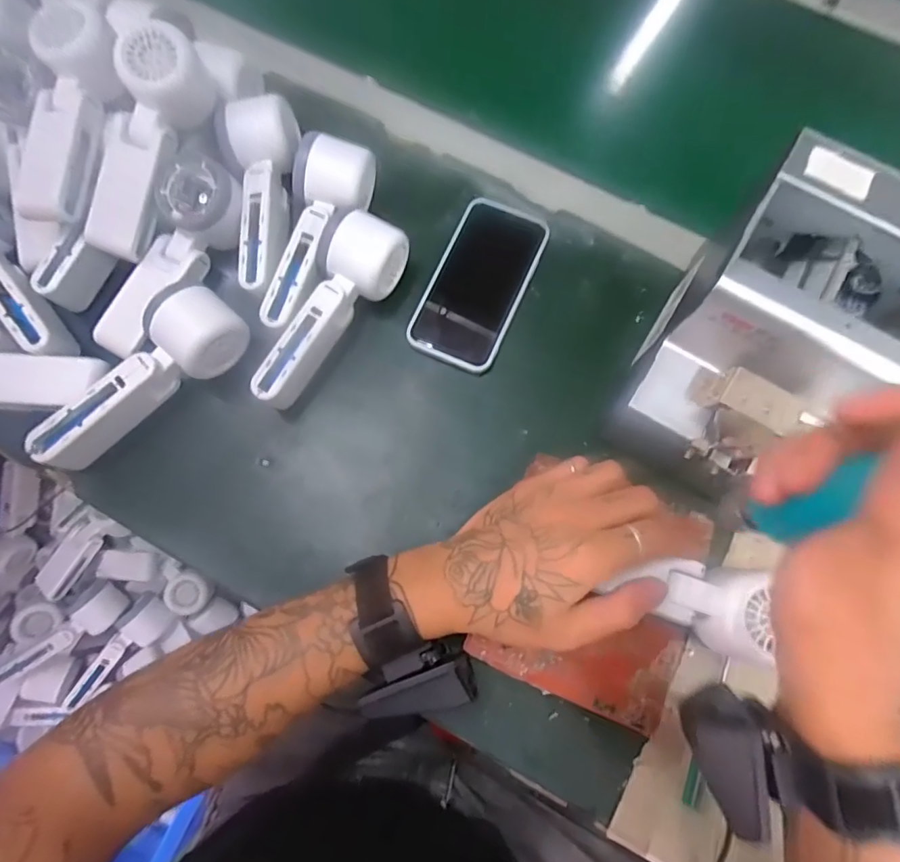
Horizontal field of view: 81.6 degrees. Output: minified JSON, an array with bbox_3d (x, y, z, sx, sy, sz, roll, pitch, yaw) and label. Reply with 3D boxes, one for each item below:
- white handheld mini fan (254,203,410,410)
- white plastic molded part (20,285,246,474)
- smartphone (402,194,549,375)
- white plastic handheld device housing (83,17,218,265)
[{"bbox_3d":[-0.094,-0.090,0.400,0.053,0.046,0.163,29,77,7],"label":"white handheld mini fan"},{"bbox_3d":[-0.229,-0.039,0.382,0.055,0.053,0.161,39,79,9],"label":"white plastic molded part"},{"bbox_3d":[0.024,-0.124,0.432,0.075,0.009,0.147,23,77,6],"label":"smartphone"},{"bbox_3d":[-0.229,-0.214,0.395,0.049,0.058,0.165,23,94,6],"label":"white plastic handheld device housing"}]

